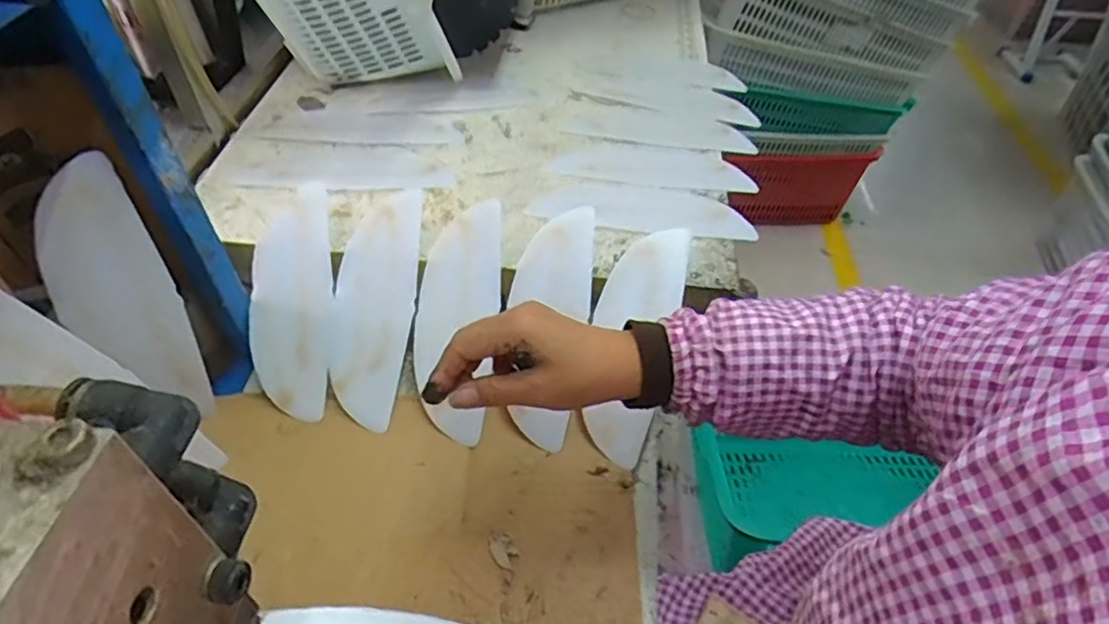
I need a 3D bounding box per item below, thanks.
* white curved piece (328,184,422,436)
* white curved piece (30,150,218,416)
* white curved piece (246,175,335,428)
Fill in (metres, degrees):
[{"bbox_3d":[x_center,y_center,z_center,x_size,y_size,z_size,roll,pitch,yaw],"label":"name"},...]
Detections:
[{"bbox_3d":[-0.161,-0.010,0.574,0.070,0.022,0.223,3,71,1],"label":"white curved piece"},{"bbox_3d":[-0.320,-0.004,0.476,0.071,0.212,0.013,-28,32,-27],"label":"white curved piece"},{"bbox_3d":[-0.237,-0.018,0.579,0.071,0.019,0.227,-5,70,-6],"label":"white curved piece"}]

